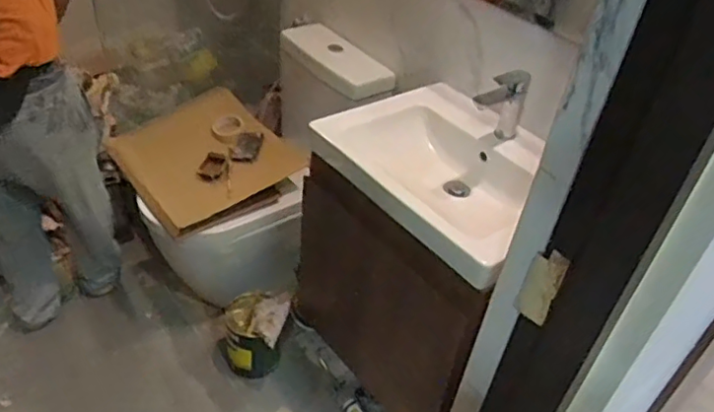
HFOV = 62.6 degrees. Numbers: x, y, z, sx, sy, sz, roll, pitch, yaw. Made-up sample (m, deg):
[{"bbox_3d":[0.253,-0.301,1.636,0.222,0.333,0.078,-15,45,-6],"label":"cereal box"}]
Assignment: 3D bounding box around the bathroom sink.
[{"bbox_3d":[0.209,-0.107,1.288,0.383,0.283,0.542,-25,48,-33],"label":"bathroom sink"}]

